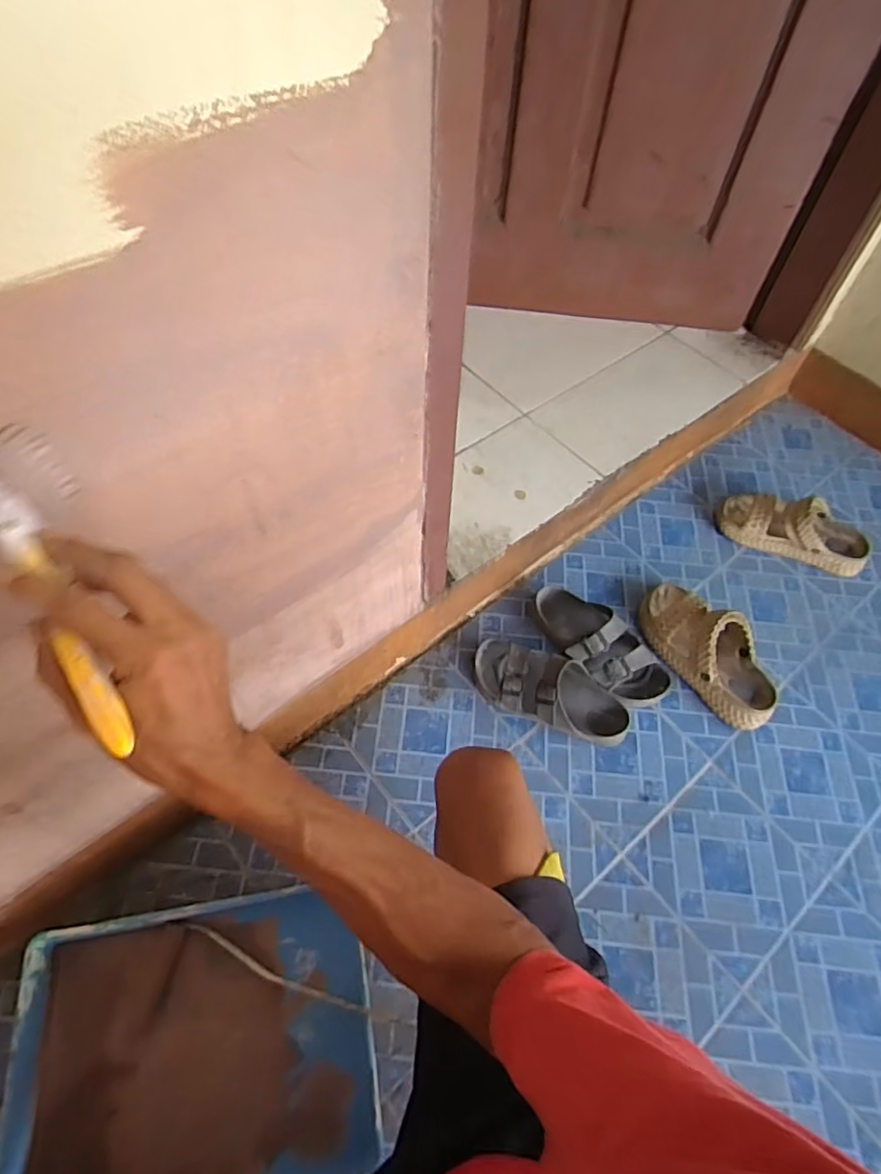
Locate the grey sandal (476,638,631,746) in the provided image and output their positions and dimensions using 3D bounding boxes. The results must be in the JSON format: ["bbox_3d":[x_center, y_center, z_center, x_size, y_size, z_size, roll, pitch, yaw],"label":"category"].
[{"bbox_3d":[0.163,0.155,0.916,0.246,0.070,0.101,24,59,12],"label":"grey sandal"}]

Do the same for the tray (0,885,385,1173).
[{"bbox_3d":[-0.259,0.504,0.673,0.362,0.070,0.281,-8,58,-8],"label":"tray"}]

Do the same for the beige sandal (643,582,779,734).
[{"bbox_3d":[0.421,0.093,0.957,0.115,0.102,0.255,-35,65,-22],"label":"beige sandal"}]

